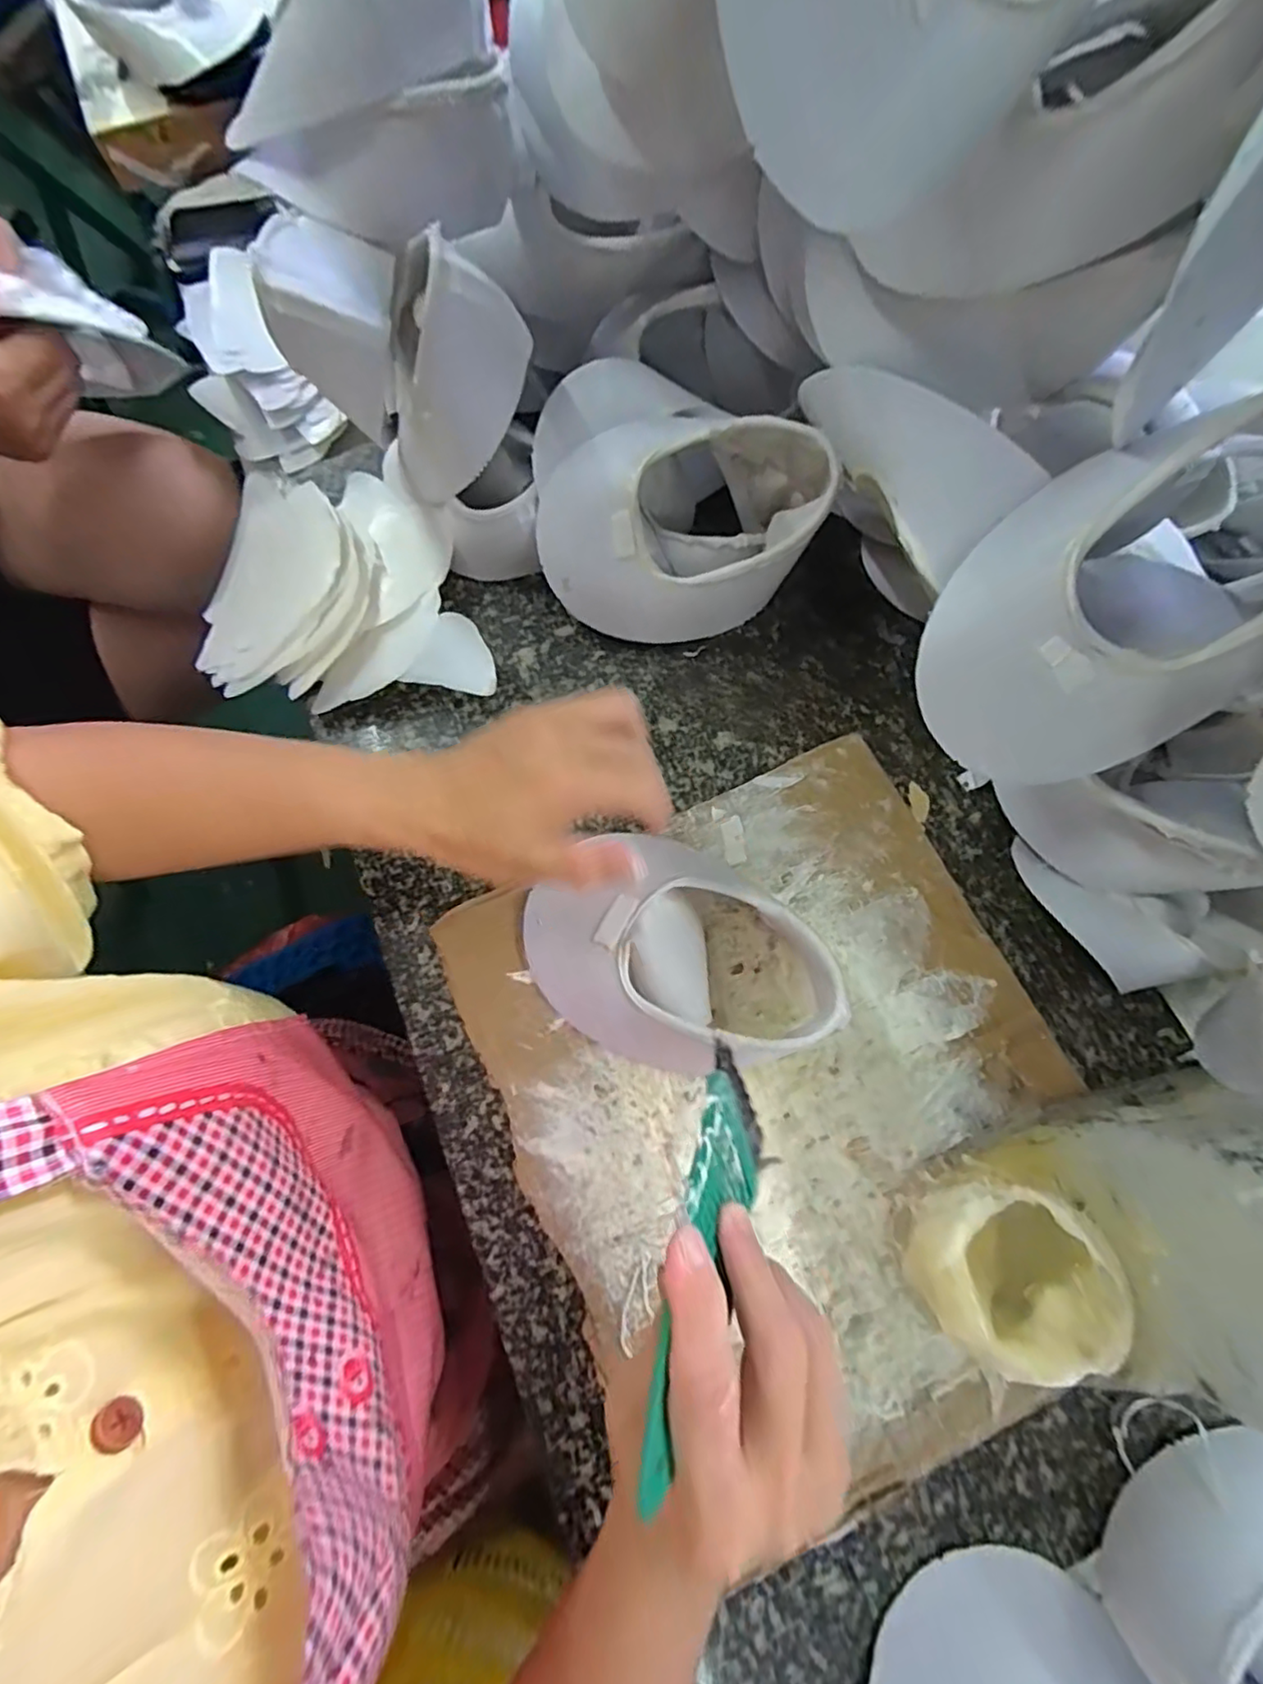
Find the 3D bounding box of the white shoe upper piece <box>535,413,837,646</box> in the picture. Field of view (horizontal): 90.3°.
[{"bbox_3d":[0.026,-0.183,0.365,0.153,0.106,0.101,-10,74,-2],"label":"white shoe upper piece"}]

